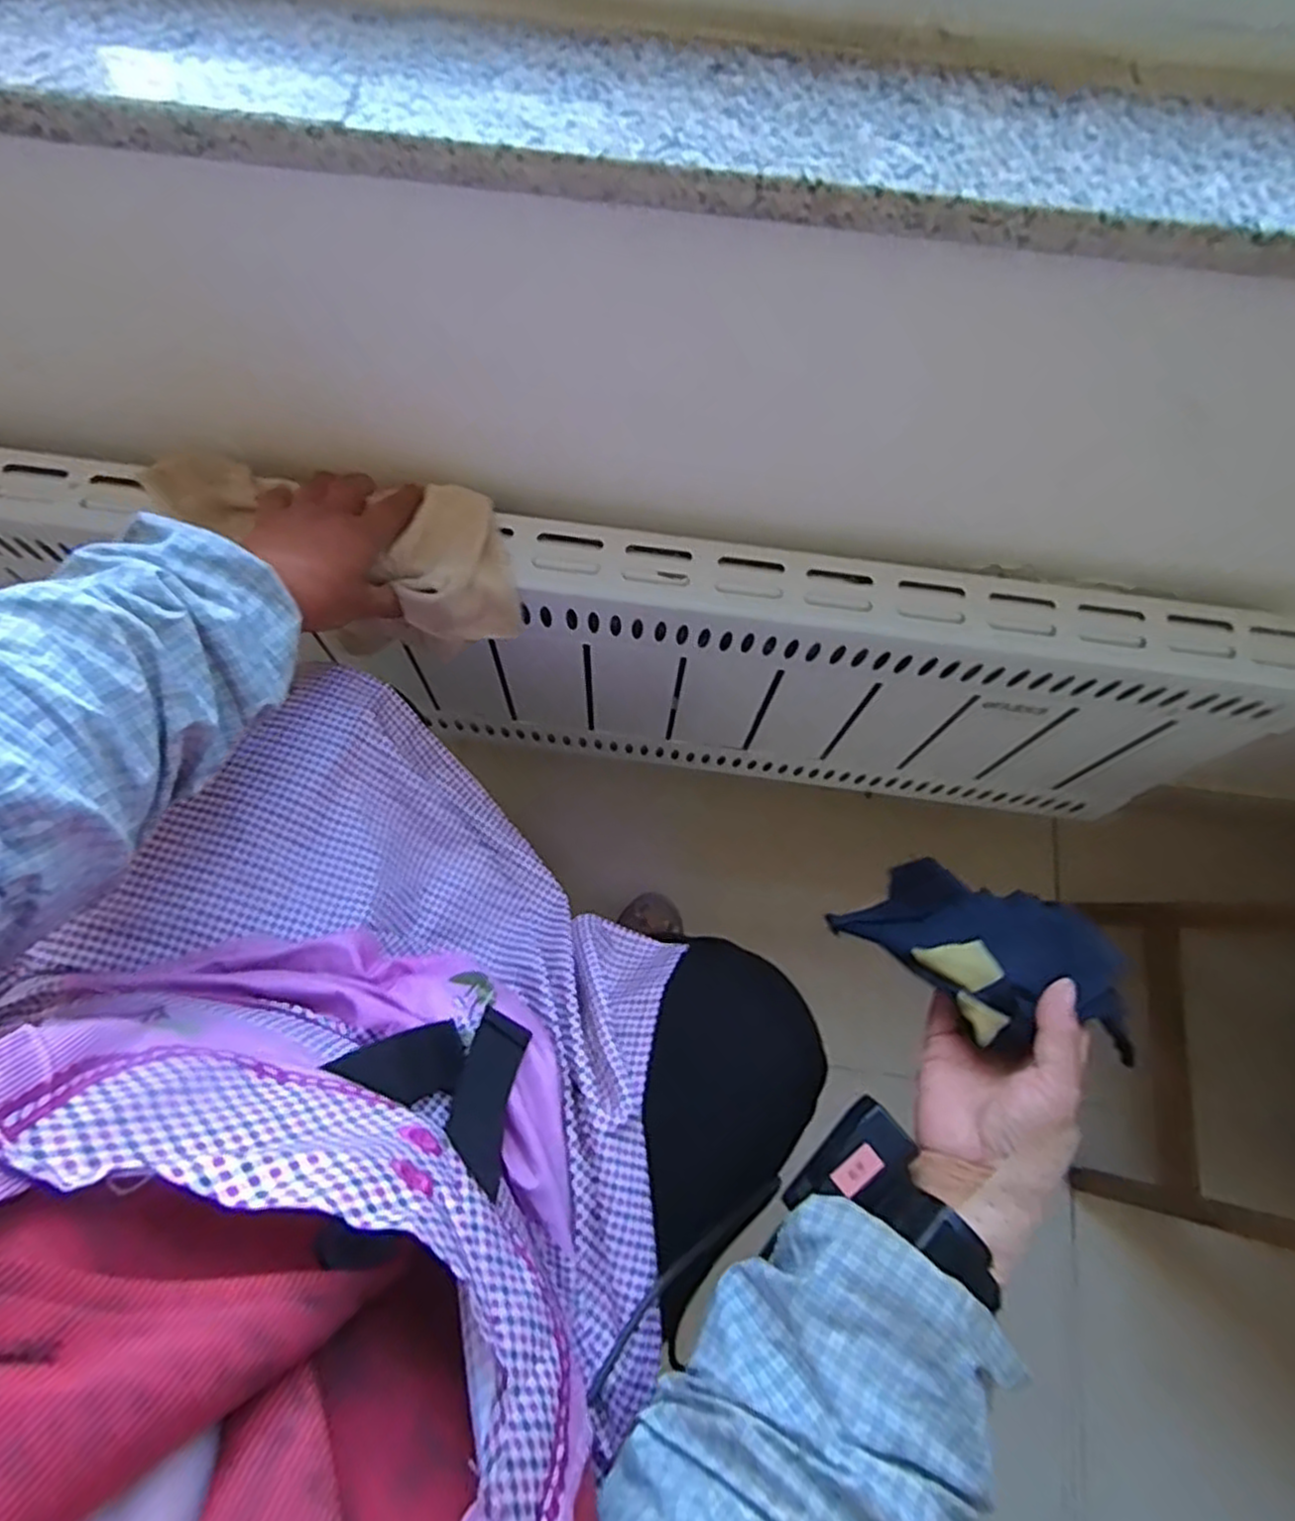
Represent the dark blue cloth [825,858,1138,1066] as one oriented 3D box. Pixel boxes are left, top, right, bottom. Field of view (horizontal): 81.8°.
[{"bbox_3d":[0.210,0.119,0.460,0.146,0.089,0.099,42,75,12],"label":"dark blue cloth"}]

